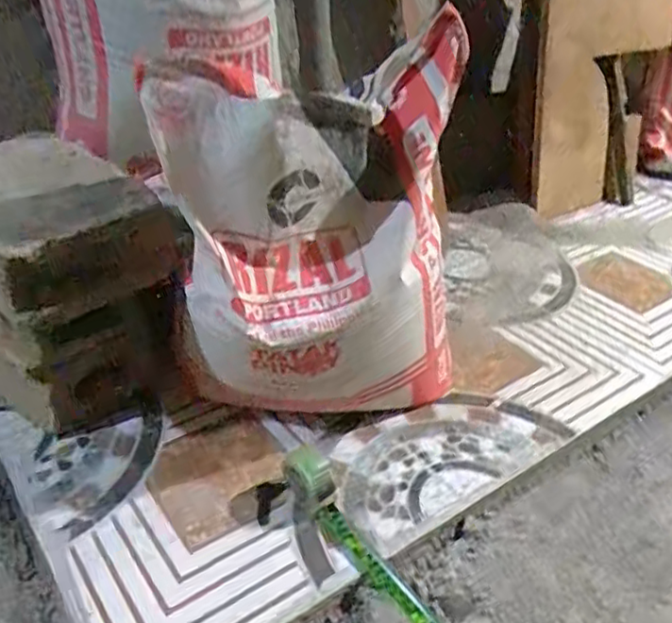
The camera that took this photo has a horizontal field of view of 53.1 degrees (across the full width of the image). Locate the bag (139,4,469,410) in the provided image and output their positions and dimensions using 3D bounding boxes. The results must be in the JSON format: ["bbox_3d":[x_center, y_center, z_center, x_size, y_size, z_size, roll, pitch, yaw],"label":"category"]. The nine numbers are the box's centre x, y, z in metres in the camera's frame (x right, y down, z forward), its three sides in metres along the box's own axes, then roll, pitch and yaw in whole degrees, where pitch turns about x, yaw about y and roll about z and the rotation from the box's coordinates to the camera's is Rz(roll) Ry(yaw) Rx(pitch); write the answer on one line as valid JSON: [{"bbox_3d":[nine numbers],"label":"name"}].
[{"bbox_3d":[-0.001,-0.065,0.776,0.326,0.418,0.218,-24,42,-36],"label":"bag"}]

